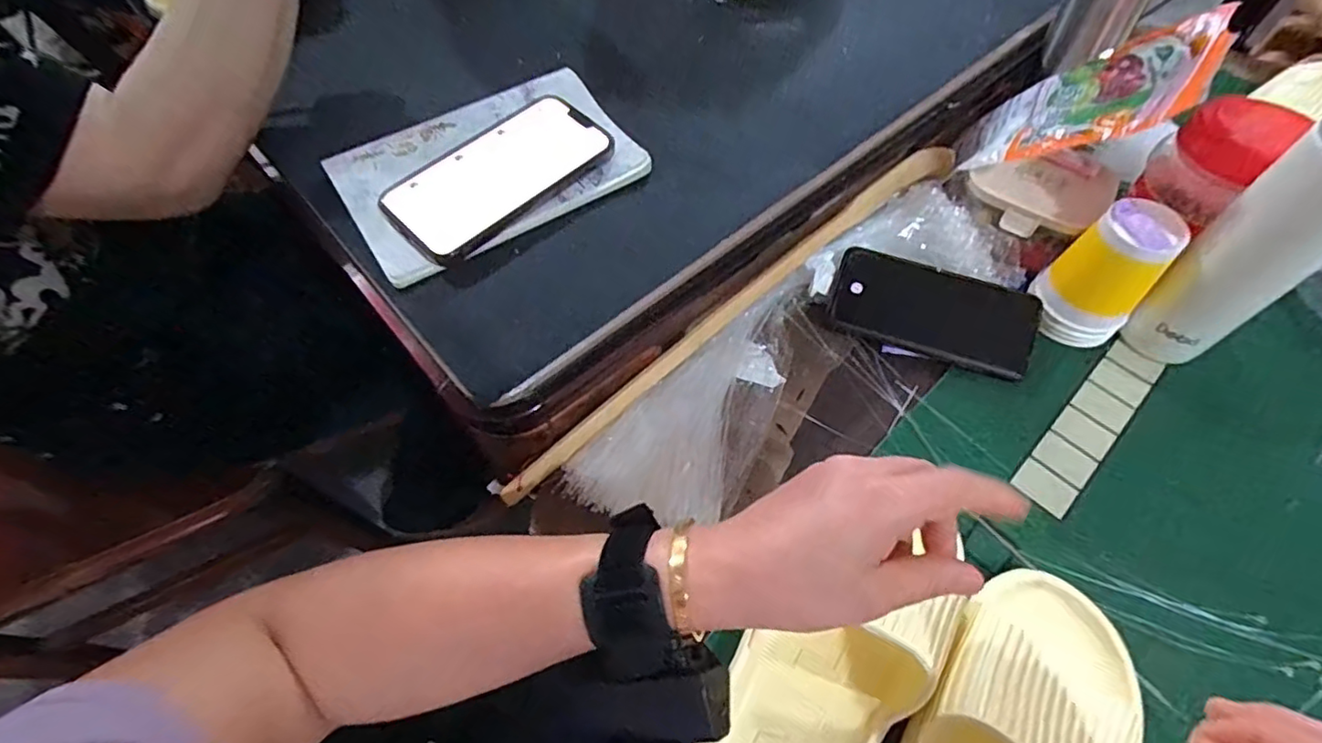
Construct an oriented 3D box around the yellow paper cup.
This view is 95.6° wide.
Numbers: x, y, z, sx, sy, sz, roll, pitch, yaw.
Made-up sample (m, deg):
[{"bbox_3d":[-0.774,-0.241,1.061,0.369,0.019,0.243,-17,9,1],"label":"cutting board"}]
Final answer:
[{"bbox_3d":[0.340,-0.071,0.461,0.063,0.101,0.068,0,59,0],"label":"yellow paper cup"}]

